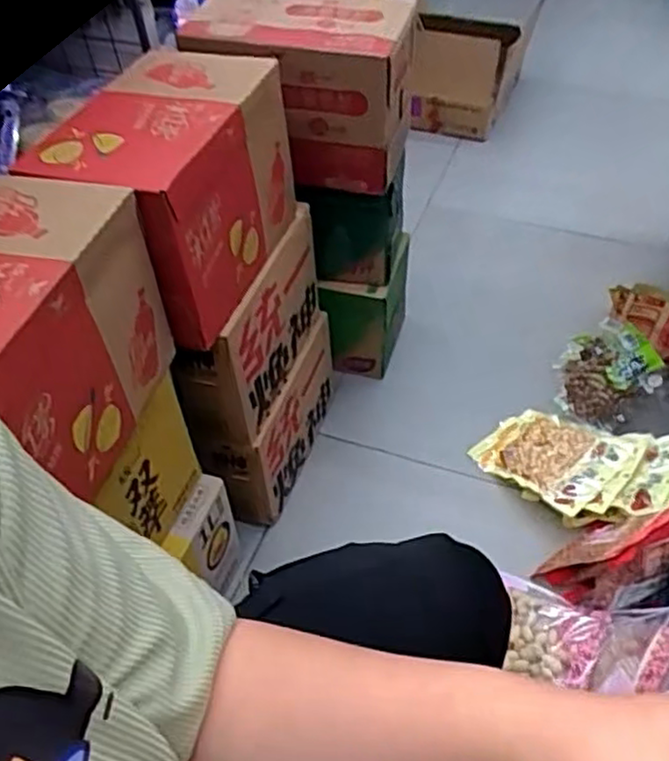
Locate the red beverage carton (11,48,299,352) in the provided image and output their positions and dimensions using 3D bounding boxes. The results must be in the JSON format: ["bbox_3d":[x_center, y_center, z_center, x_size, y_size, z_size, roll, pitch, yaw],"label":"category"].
[{"bbox_3d":[-0.193,-0.233,0.862,0.191,0.217,0.317,10,49,11],"label":"red beverage carton"}]

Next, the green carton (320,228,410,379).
[{"bbox_3d":[0.061,-0.147,1.360,0.150,0.233,0.188,9,49,10],"label":"green carton"}]

